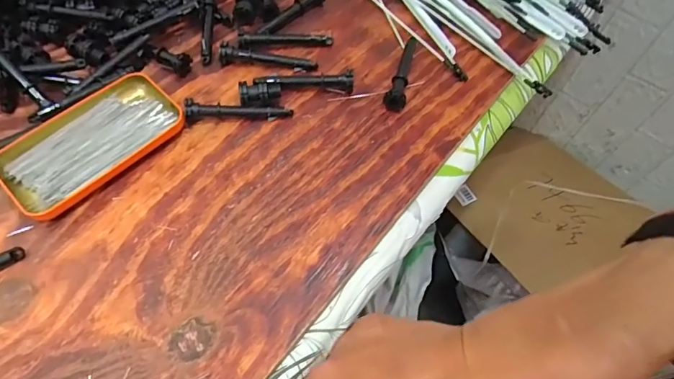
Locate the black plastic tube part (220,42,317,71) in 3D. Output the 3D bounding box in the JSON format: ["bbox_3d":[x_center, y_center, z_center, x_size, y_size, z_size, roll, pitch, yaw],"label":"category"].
[{"bbox_3d":[-0.066,-0.128,0.434,0.091,0.018,0.017,3,61,-1],"label":"black plastic tube part"}]

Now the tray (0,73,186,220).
[{"bbox_3d":[-0.204,-0.040,0.379,0.074,0.019,0.142,39,66,17],"label":"tray"}]

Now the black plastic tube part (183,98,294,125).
[{"bbox_3d":[-0.087,-0.069,0.400,0.092,0.020,0.013,-1,61,-3],"label":"black plastic tube part"}]

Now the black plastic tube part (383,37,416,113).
[{"bbox_3d":[0.066,-0.118,0.441,0.020,0.019,0.094,16,61,6],"label":"black plastic tube part"}]

